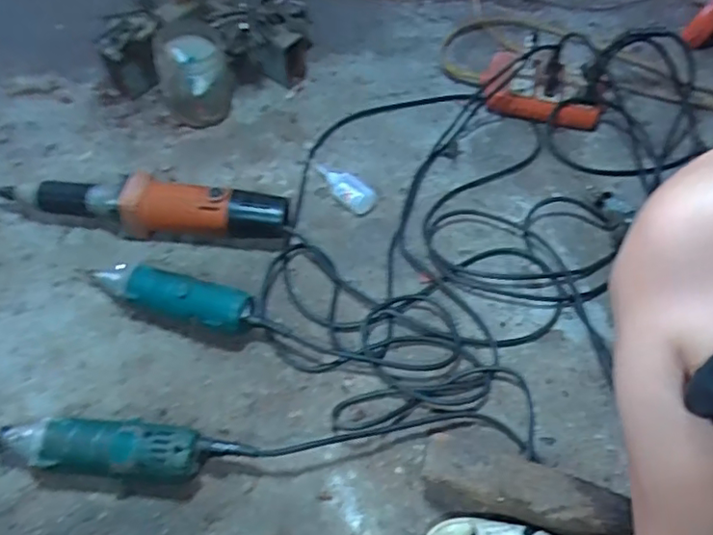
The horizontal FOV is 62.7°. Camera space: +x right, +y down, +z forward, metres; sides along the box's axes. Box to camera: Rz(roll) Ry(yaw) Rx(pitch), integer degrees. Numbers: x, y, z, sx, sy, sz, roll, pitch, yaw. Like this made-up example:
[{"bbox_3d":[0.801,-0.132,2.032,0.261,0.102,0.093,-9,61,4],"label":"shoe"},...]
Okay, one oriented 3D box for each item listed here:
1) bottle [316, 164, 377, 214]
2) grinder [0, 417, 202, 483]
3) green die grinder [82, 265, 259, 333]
[{"bbox_3d":[-0.020,-0.110,0.784,0.030,0.038,0.110,-35,62,-24],"label":"bottle"},{"bbox_3d":[-0.253,0.174,0.563,0.210,0.055,0.054,8,54,2],"label":"grinder"},{"bbox_3d":[-0.215,0.032,0.663,0.211,0.062,0.051,21,56,13],"label":"green die grinder"}]

